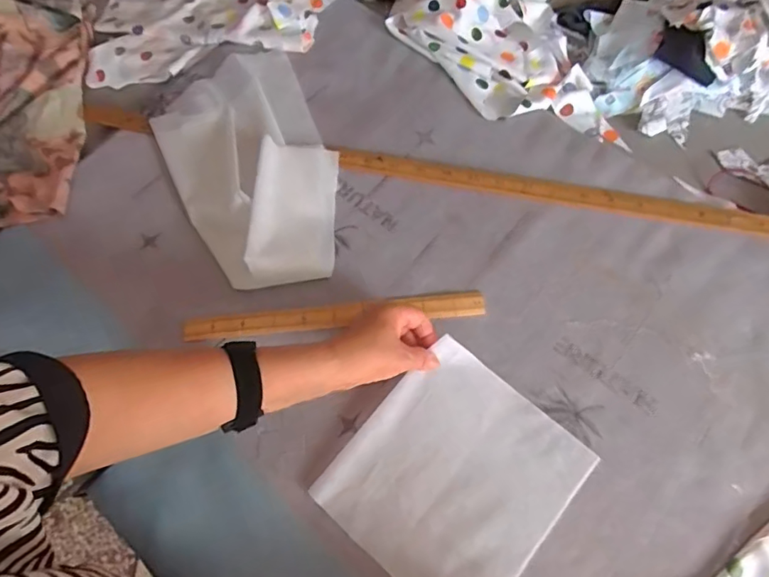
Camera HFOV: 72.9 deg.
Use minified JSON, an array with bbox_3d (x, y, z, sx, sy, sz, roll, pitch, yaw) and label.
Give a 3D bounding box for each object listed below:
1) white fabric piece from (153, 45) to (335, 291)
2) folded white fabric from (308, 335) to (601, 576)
[{"bbox_3d":[-0.169,-0.166,0.655,0.196,0.046,0.363,-23,65,-8],"label":"white fabric piece"},{"bbox_3d":[0.067,0.179,0.496,0.189,0.022,0.207,38,72,19],"label":"folded white fabric"}]

